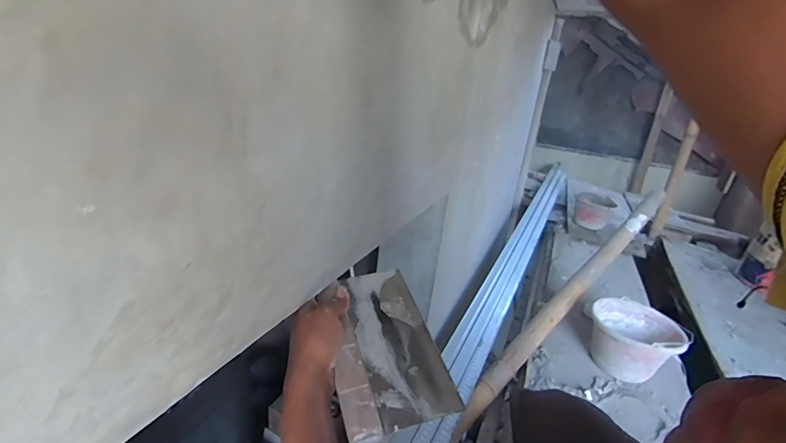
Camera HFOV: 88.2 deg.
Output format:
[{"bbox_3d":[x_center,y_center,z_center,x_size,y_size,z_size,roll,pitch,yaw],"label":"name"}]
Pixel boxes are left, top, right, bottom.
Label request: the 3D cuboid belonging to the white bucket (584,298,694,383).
[{"bbox_3d":[0.704,0.363,1.216,0.266,0.159,0.221,23,26,34],"label":"white bucket"}]

